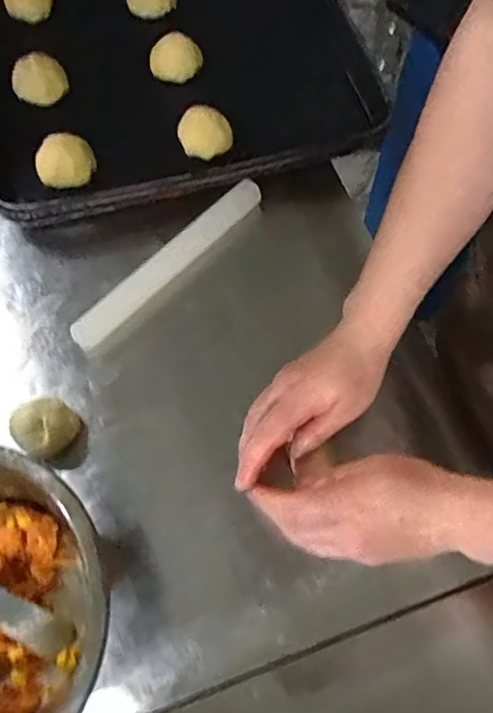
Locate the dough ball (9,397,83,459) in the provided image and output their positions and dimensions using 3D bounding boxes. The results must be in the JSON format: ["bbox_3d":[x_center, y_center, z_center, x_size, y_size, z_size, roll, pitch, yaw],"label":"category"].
[{"bbox_3d":[-0.161,0.055,0.410,0.040,0.026,0.044,0,68,0],"label":"dough ball"}]

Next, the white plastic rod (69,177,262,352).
[{"bbox_3d":[-0.070,-0.089,0.471,0.023,0.020,0.219,42,74,16],"label":"white plastic rod"}]

